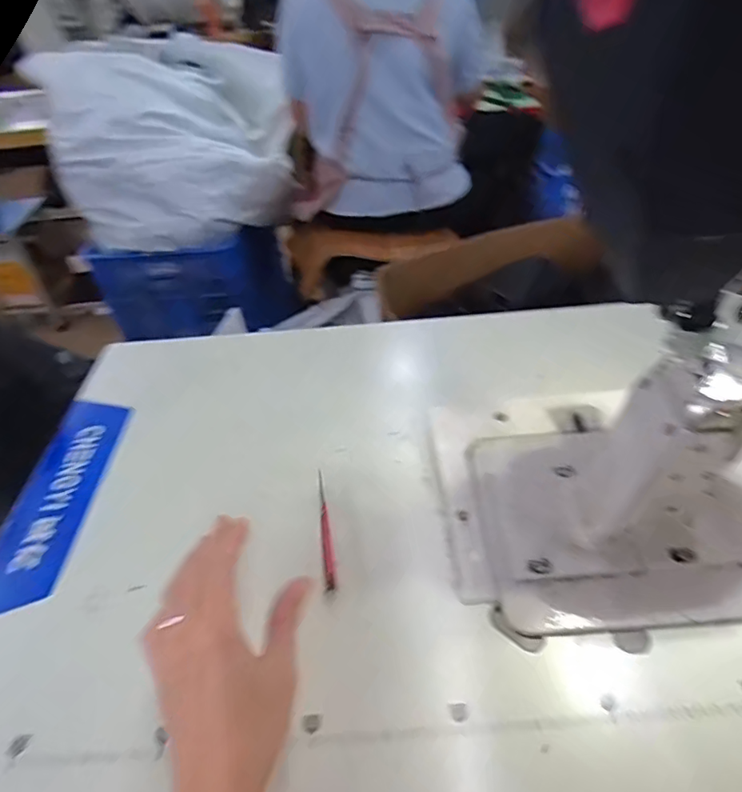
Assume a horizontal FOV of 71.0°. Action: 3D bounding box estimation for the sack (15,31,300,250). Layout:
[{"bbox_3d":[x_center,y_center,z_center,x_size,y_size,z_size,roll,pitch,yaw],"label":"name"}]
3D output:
[{"bbox_3d":[-0.489,-0.666,1.332,0.541,0.357,0.497,-4,42,1],"label":"sack"}]

